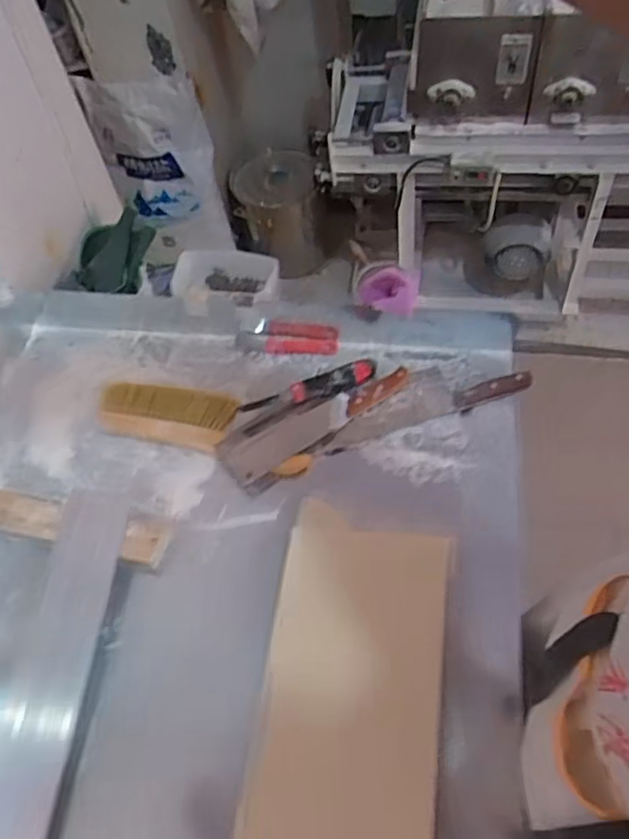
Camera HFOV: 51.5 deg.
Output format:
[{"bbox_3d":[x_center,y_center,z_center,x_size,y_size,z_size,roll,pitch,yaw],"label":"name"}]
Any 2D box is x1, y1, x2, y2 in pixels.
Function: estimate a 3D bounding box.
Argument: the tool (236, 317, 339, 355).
[{"bbox_3d":[-0.045,-0.136,1.059,0.166,0.019,0.056,4,58,9],"label":"tool"}]

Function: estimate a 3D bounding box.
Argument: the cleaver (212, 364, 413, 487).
[{"bbox_3d":[0.003,-0.008,0.956,0.295,0.022,0.074,-29,59,-12],"label":"cleaver"}]

